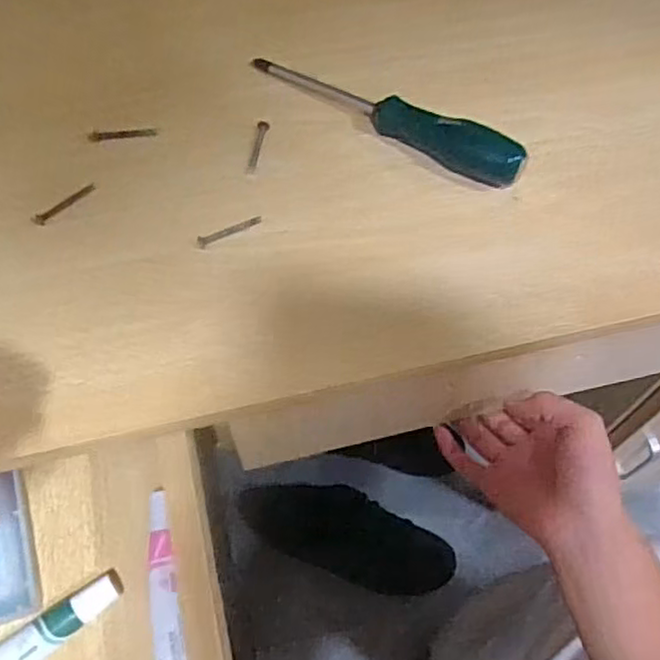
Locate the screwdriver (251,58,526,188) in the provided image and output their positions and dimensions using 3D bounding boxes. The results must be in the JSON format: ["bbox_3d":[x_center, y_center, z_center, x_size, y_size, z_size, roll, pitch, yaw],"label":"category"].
[{"bbox_3d":[0.034,-0.141,0.430,0.188,0.026,0.022,31,65,14],"label":"screwdriver"}]

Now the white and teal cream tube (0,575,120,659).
[{"bbox_3d":[-0.184,0.190,0.407,0.116,0.014,0.026,-35,68,-19],"label":"white and teal cream tube"}]

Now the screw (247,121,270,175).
[{"bbox_3d":[-0.046,-0.115,0.426,0.007,0.004,0.042,10,61,3],"label":"screw"}]

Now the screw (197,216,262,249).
[{"bbox_3d":[-0.059,-0.059,0.396,0.041,0.004,0.007,-26,65,-15],"label":"screw"}]

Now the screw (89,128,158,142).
[{"bbox_3d":[-0.130,-0.124,0.428,0.041,0.004,0.007,-9,62,-7],"label":"screw"}]

